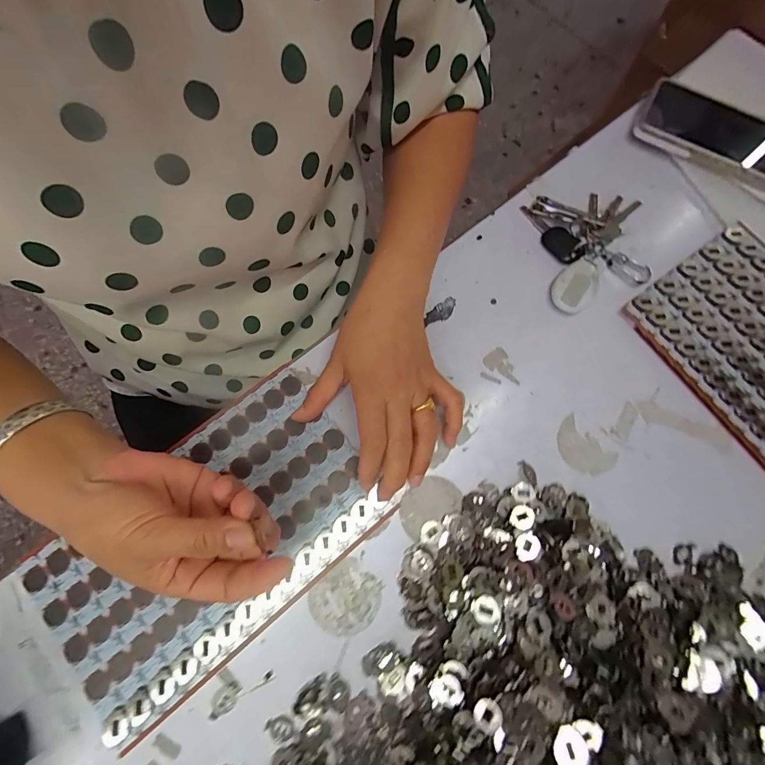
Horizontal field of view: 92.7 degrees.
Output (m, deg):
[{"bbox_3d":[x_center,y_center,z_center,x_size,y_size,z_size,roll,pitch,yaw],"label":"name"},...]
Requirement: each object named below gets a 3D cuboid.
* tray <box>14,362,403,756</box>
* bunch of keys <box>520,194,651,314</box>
[{"bbox_3d":[-0.132,0.122,0.285,0.250,0.008,0.153,-39,80,-11],"label":"tray"},{"bbox_3d":[0.211,-0.134,0.361,0.111,0.016,0.124,-8,76,-4],"label":"bunch of keys"}]

